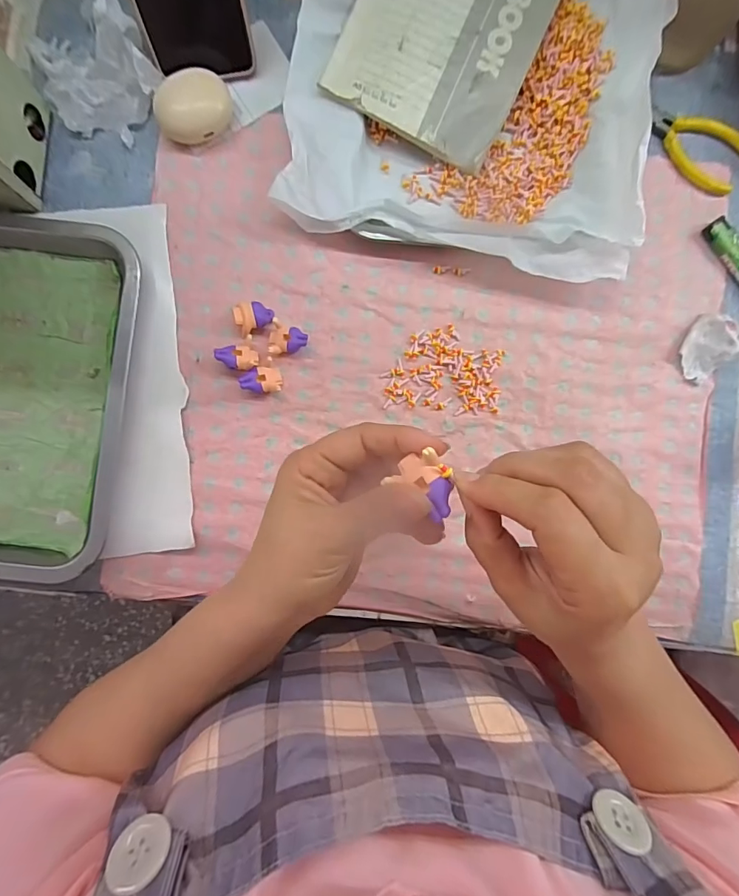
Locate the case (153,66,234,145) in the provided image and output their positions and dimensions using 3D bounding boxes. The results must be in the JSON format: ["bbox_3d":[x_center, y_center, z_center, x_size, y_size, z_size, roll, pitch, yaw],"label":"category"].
[{"bbox_3d":[-0.137,-0.269,0.358,0.058,0.030,0.041,-43,90,-3],"label":"case"}]

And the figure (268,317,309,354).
[{"bbox_3d":[-0.064,-0.087,0.357,0.030,0.015,0.026,-3,88,-2],"label":"figure"}]

